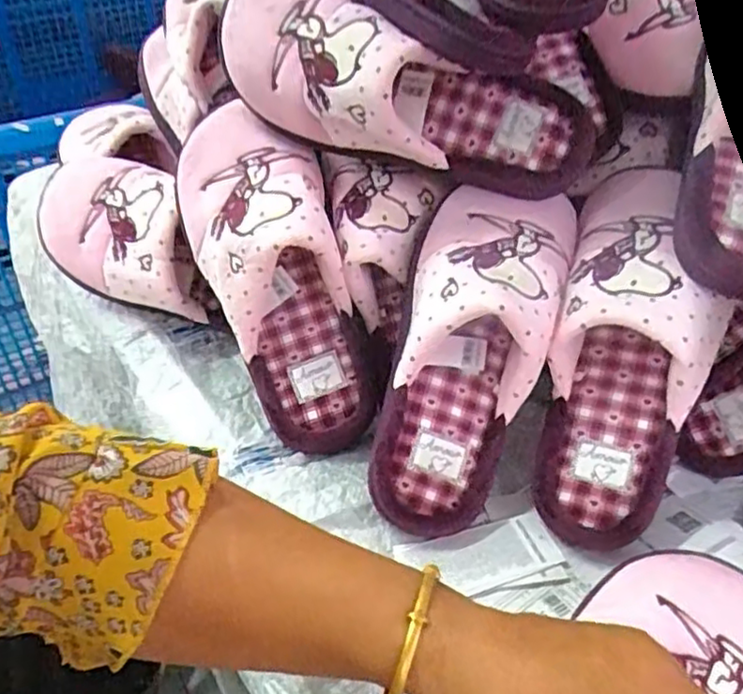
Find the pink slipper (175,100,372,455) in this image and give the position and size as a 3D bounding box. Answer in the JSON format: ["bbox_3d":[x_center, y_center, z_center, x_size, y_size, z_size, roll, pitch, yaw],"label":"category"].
[{"bbox_3d":[-0.059,-0.049,0.444,0.086,0.240,0.094,-23,7,-25],"label":"pink slipper"}]

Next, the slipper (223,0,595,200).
[{"bbox_3d":[0.018,-0.159,0.424,0.245,0.089,0.099,17,45,-7],"label":"slipper"}]

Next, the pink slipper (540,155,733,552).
[{"bbox_3d":[0.159,0.000,0.408,0.094,0.078,0.241,8,87,4],"label":"pink slipper"}]

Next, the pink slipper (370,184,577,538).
[{"bbox_3d":[0.055,0.002,0.409,0.098,0.074,0.223,17,87,13],"label":"pink slipper"}]

